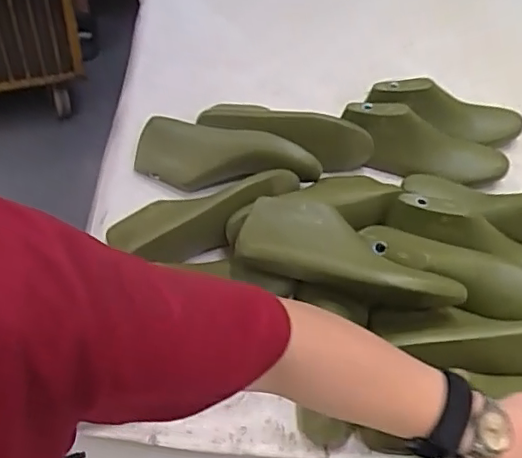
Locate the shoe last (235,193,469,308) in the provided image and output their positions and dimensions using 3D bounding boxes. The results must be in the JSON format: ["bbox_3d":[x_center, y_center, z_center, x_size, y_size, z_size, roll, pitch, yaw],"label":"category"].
[{"bbox_3d":[0.095,0.041,0.661,0.246,0.066,0.092,19,51,11],"label":"shoe last"}]

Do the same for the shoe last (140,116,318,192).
[{"bbox_3d":[-0.047,-0.090,0.787,0.244,0.067,0.082,14,50,7],"label":"shoe last"}]

